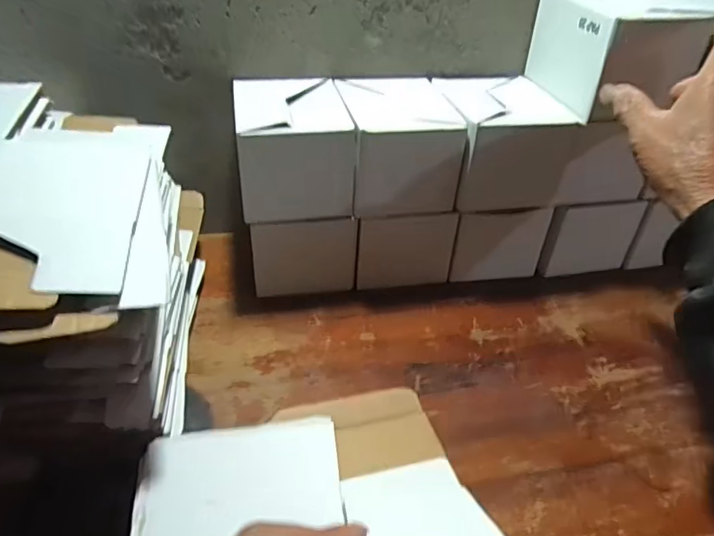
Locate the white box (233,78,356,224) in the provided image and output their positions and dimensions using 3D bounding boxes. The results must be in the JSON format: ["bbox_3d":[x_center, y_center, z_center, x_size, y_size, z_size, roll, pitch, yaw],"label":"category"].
[{"bbox_3d":[-0.059,-0.108,0.480,0.092,0.077,0.125,-5,39,-11],"label":"white box"}]

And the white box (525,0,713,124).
[{"bbox_3d":[0.226,-0.194,0.476,0.101,0.081,0.115,-4,39,-10],"label":"white box"}]

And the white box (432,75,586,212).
[{"bbox_3d":[0.131,-0.120,0.504,0.106,0.080,0.123,-5,39,-11],"label":"white box"}]

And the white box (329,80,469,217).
[{"bbox_3d":[0.034,-0.114,0.493,0.091,0.079,0.117,-4,39,-10],"label":"white box"}]

